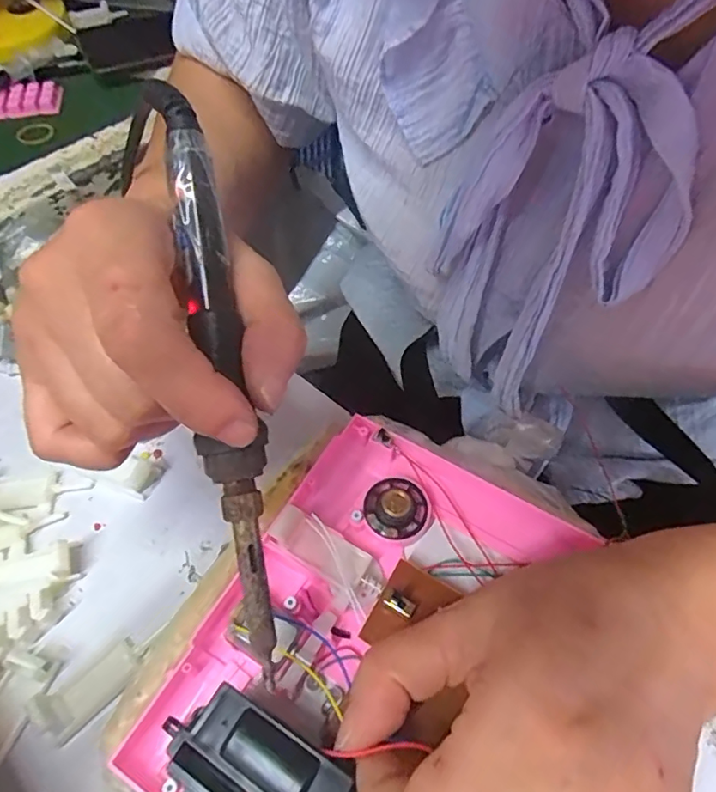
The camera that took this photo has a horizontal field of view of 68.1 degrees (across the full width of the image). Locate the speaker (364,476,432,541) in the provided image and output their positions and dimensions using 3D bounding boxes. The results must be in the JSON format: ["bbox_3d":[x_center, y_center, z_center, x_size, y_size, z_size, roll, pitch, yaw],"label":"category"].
[{"bbox_3d":[0.018,0.047,0.235,0.028,0.010,0.030,1,55,-1],"label":"speaker"}]

